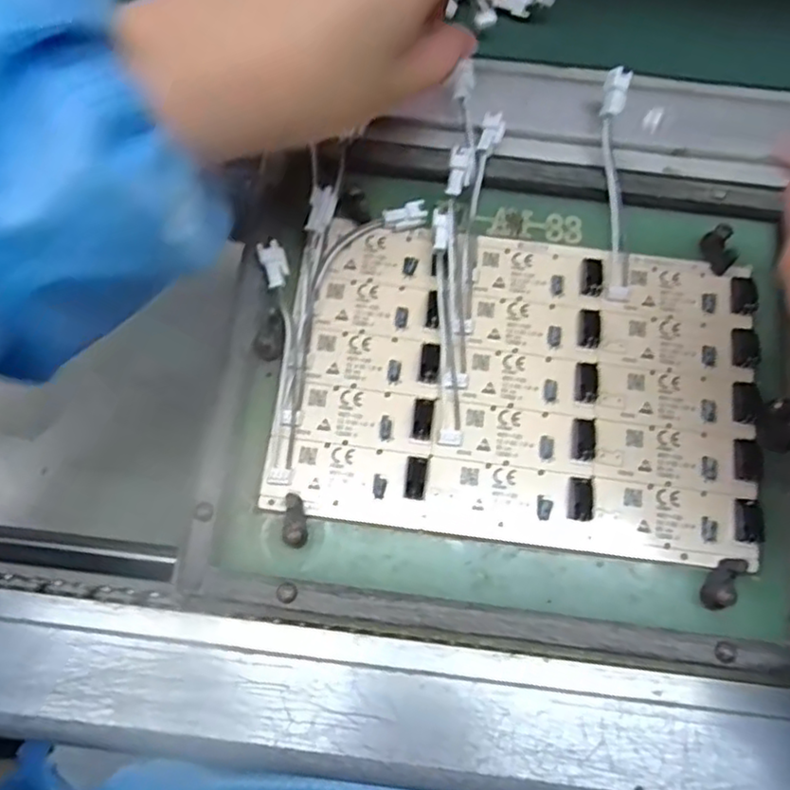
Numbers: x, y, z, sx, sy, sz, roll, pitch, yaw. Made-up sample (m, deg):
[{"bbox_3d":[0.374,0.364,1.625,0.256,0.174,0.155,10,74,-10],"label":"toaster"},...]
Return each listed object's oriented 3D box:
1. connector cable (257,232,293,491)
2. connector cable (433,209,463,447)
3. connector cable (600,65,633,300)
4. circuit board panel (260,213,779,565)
[{"bbox_3d":[-0.047,-0.015,0.269,0.011,0.018,0.097,-4,73,0],"label":"connector cable"},{"bbox_3d":[0.021,-0.029,0.275,0.009,0.015,0.097,-1,73,0],"label":"connector cable"},{"bbox_3d":[0.097,-0.091,0.291,0.011,0.012,0.098,-2,91,0],"label":"connector cable"},{"bbox_3d":[0.053,-0.006,0.274,0.189,0.008,0.126,7,74,1],"label":"circuit board panel"}]

